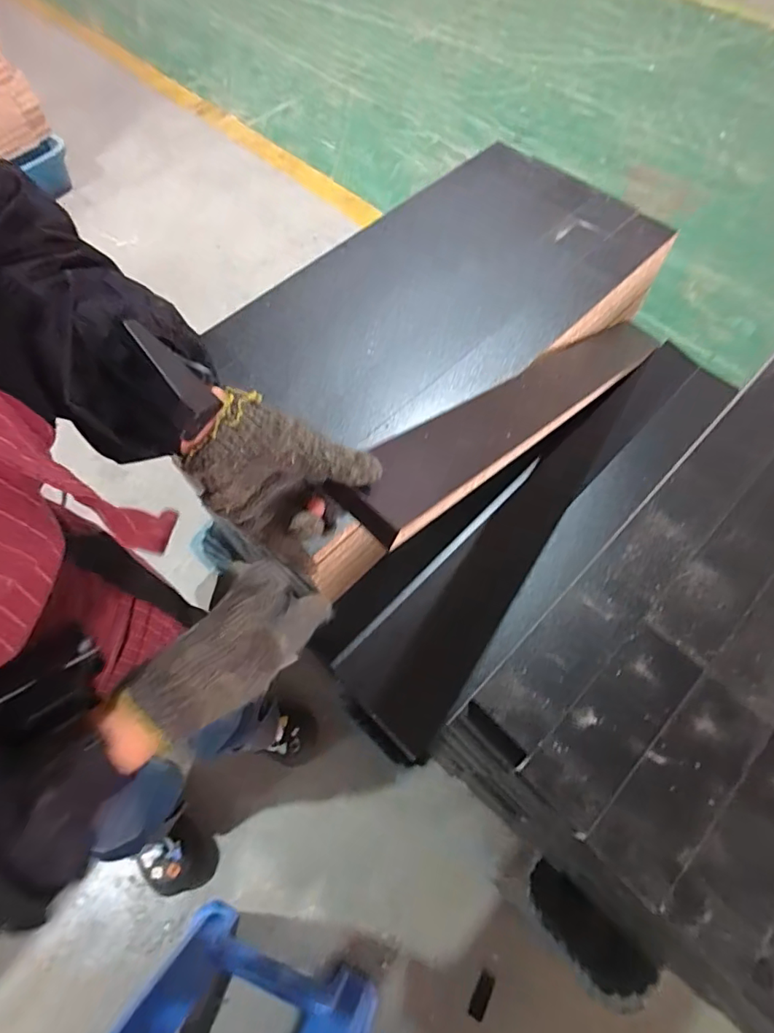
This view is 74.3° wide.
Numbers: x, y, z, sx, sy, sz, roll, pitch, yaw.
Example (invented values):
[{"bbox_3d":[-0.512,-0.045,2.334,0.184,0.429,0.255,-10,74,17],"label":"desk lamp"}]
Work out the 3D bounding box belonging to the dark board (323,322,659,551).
[{"bbox_3d":[0.188,-0.144,0.605,0.078,0.028,0.673,39,46,17],"label":"dark board"}]

